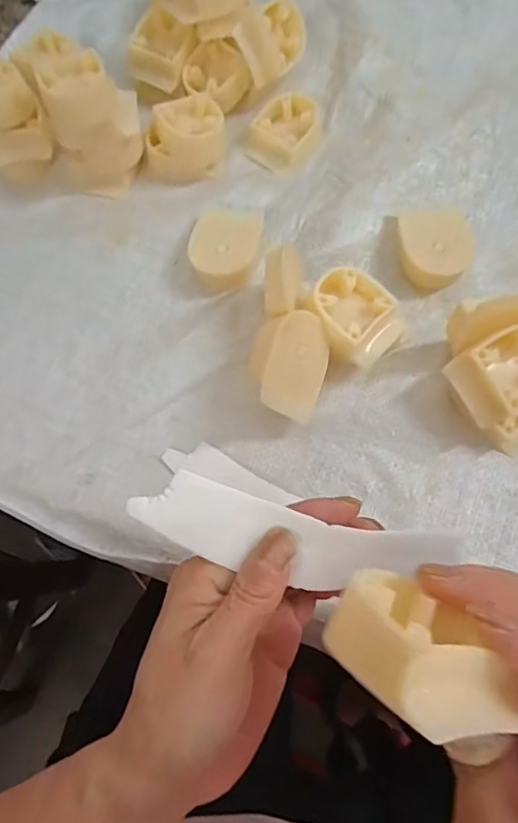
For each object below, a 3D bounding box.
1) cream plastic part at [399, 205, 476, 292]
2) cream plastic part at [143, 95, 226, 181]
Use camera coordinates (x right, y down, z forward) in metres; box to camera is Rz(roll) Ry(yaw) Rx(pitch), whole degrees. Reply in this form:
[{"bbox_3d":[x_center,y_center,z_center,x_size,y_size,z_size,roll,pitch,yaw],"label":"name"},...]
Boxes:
[{"bbox_3d":[0.123,-0.116,0.373,0.046,0.019,0.051,-5,70,1],"label":"cream plastic part"},{"bbox_3d":[-0.058,-0.211,0.412,0.062,0.032,0.053,-3,70,2],"label":"cream plastic part"}]

